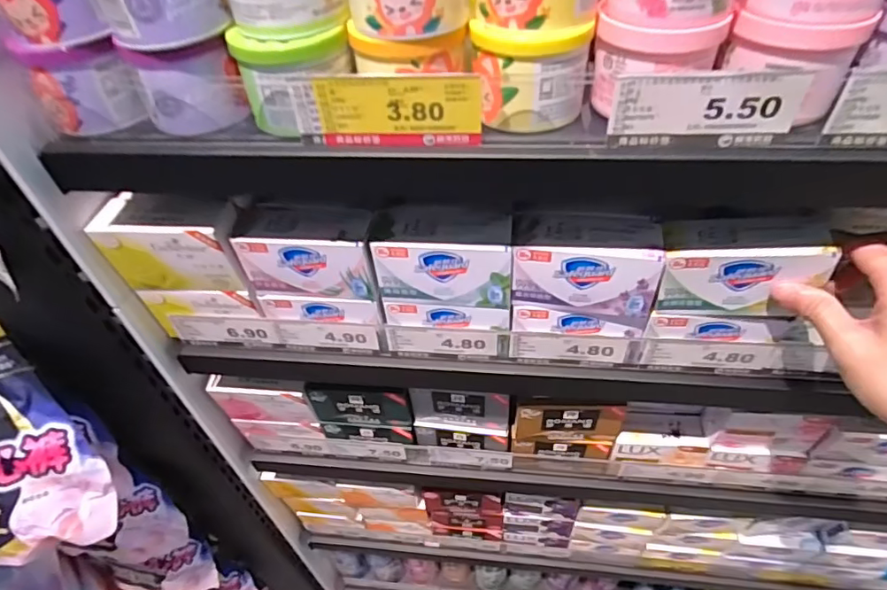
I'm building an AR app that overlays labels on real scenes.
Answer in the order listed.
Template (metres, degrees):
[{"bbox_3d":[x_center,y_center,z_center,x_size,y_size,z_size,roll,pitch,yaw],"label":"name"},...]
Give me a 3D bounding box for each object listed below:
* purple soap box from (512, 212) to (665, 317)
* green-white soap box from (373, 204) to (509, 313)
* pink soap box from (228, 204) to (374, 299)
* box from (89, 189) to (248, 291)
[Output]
[{"bbox_3d":[0.100,-0.025,0.372,0.097,0.056,0.045,6,47,10],"label":"purple soap box"},{"bbox_3d":[0.001,-0.028,0.387,0.097,0.060,0.043,3,47,7],"label":"green-white soap box"},{"bbox_3d":[-0.100,-0.033,0.399,0.098,0.061,0.045,2,47,7],"label":"pink soap box"},{"bbox_3d":[-0.202,-0.040,0.396,0.094,0.071,0.041,0,46,5],"label":"box"}]

